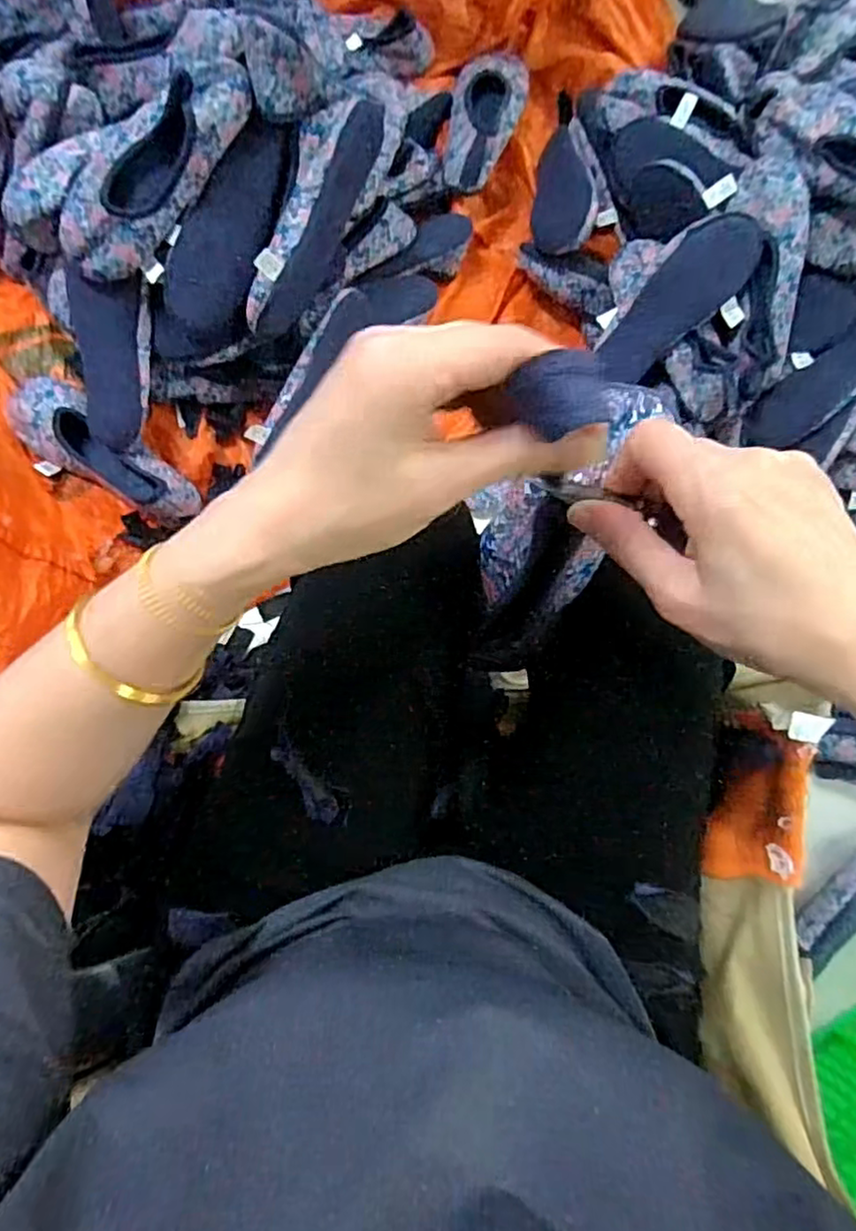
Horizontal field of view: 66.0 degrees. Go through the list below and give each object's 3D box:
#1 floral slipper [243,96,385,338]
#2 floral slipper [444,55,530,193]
[{"bbox_3d":[-0.134,-0.445,0.740,0.065,0.111,0.270,27,99,-1],"label":"floral slipper"},{"bbox_3d":[0.085,-0.718,0.941,0.102,0.083,0.257,11,81,-4],"label":"floral slipper"}]

